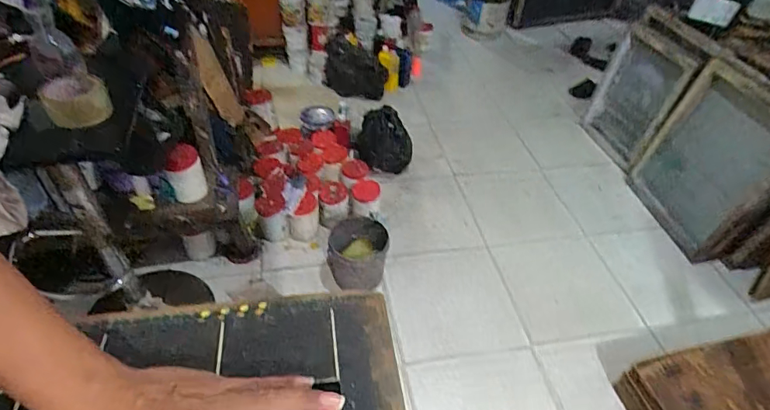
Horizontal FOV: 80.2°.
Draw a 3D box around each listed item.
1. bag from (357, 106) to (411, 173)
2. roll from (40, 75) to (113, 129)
[{"bbox_3d":[-0.001,-0.269,1.940,0.229,0.246,0.152,4,44,-1],"label":"bag"},{"bbox_3d":[-0.538,-0.182,0.799,0.098,0.055,0.092,-28,53,-29],"label":"roll"}]

